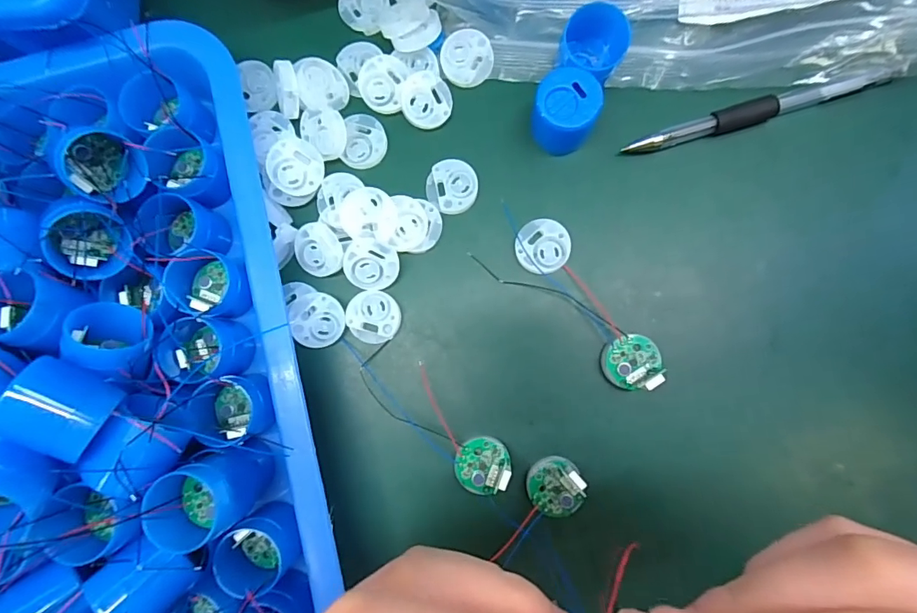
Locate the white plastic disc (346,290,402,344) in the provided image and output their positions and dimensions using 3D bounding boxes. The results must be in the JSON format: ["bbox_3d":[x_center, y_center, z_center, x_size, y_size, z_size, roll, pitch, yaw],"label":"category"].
[{"bbox_3d":[-0.042,0.005,0.236,0.025,0.007,0.025,1,86,3],"label":"white plastic disc"}]

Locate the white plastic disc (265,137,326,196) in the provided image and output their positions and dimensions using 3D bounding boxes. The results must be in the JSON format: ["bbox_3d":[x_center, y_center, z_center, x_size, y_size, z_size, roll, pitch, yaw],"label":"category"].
[{"bbox_3d":[-0.078,-0.067,0.229,0.025,0.004,0.025,-7,113,-16],"label":"white plastic disc"}]

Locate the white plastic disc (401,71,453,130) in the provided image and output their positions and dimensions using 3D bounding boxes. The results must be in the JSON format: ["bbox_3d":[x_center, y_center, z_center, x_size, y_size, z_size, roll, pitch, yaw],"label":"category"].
[{"bbox_3d":[-0.016,-0.102,0.237,0.025,0.004,0.025,-2,104,-9],"label":"white plastic disc"}]

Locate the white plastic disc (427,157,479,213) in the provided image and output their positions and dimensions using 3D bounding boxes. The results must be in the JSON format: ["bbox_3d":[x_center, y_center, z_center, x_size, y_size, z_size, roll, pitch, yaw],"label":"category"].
[{"bbox_3d":[-0.003,-0.059,0.238,0.024,0.006,0.026,-1,86,3],"label":"white plastic disc"}]

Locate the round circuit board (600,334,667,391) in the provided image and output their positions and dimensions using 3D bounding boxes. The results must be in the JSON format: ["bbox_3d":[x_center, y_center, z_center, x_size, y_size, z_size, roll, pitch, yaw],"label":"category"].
[{"bbox_3d":[0.080,0.026,0.223,0.027,0.009,0.025,0,86,3],"label":"round circuit board"}]

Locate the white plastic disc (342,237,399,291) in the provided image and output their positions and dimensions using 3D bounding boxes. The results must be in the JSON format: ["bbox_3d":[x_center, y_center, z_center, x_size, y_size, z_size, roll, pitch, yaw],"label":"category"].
[{"bbox_3d":[-0.042,-0.020,0.229,0.025,0.007,0.023,0,86,3],"label":"white plastic disc"}]

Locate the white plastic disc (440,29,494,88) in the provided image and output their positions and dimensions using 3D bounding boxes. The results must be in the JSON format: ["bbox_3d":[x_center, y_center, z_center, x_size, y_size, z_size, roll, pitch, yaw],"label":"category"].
[{"bbox_3d":[0.004,-0.124,0.238,0.025,0.004,0.026,-1,103,1],"label":"white plastic disc"}]

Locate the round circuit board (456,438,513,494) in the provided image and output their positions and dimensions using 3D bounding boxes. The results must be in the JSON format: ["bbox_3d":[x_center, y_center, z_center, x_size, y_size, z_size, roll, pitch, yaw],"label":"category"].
[{"bbox_3d":[0.012,0.074,0.222,0.025,0.006,0.025,0,86,3],"label":"round circuit board"}]

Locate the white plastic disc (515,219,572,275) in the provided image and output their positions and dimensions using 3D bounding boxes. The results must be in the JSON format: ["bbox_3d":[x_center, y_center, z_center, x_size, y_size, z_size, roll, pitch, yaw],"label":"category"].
[{"bbox_3d":[0.041,-0.029,0.233,0.026,0.009,0.026,0,86,3],"label":"white plastic disc"}]

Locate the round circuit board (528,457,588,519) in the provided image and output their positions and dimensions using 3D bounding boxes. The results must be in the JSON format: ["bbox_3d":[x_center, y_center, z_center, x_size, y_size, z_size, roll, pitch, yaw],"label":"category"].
[{"bbox_3d":[0.045,0.083,0.220,0.025,0.006,0.025,-4,86,3],"label":"round circuit board"}]

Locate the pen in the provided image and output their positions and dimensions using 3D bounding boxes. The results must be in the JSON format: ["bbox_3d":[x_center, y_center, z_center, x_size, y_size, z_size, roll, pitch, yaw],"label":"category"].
[{"bbox_3d":[0.141,-0.092,0.228,0.123,0.009,0.010,-15,86,2],"label":"pen"}]

